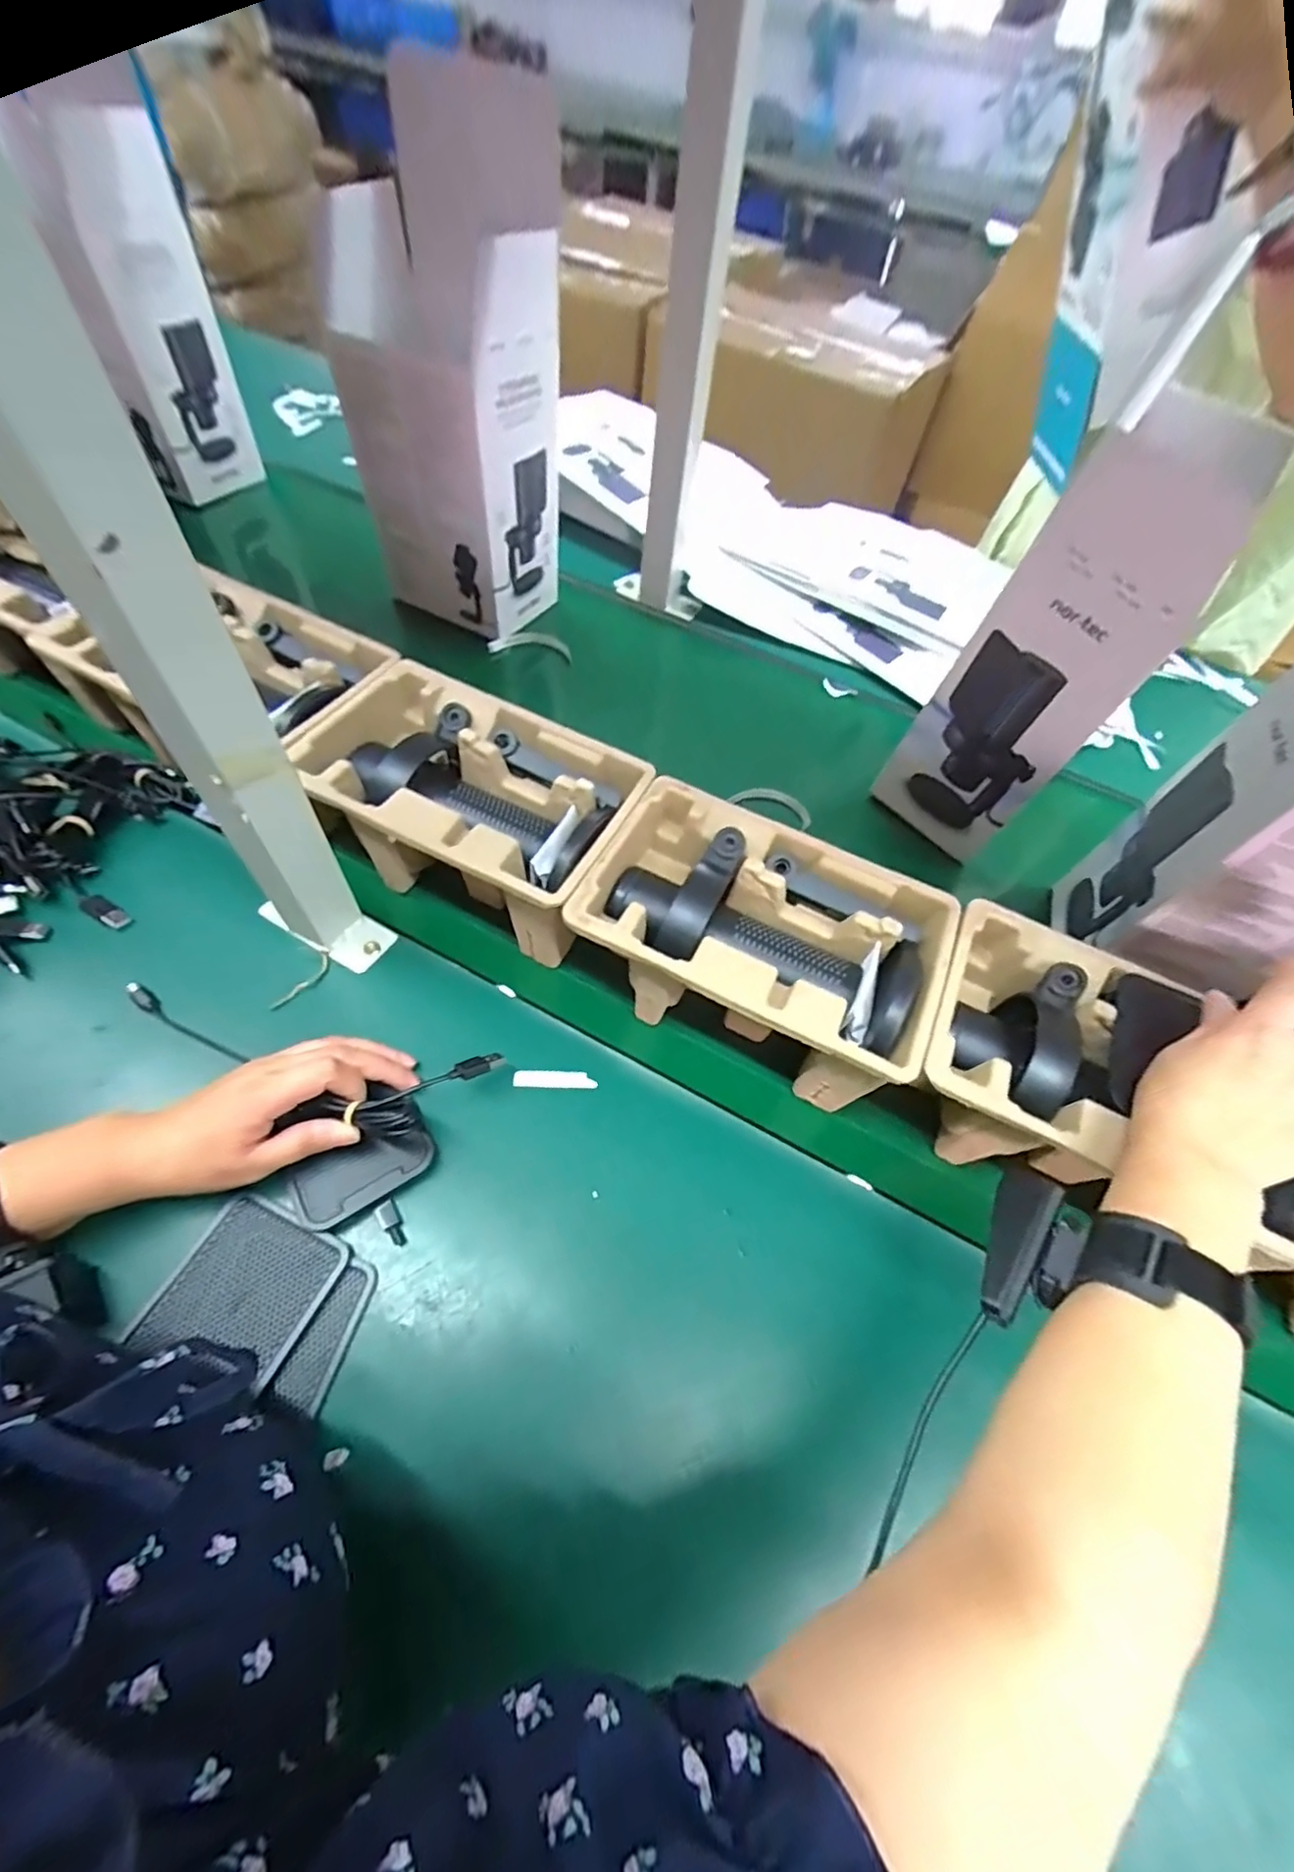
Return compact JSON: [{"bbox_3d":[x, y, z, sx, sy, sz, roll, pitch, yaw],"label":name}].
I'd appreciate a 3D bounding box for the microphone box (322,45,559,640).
[{"bbox_3d":[-0.181,-0.466,0.611,0.195,0.302,0.121,40,62,20],"label":"microphone box"}]

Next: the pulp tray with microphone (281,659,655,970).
[{"bbox_3d":[-0.130,-0.088,0.482,0.231,0.116,0.137,25,58,12],"label":"pulp tray with microphone"}]

